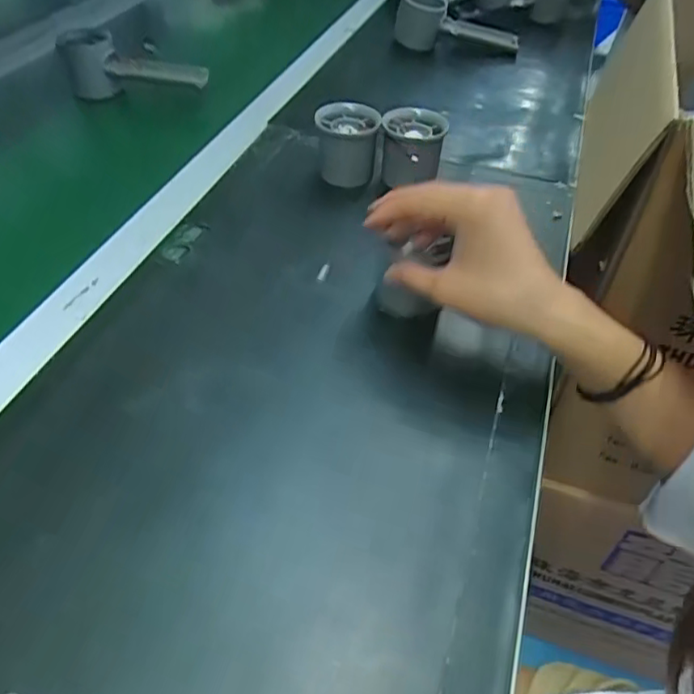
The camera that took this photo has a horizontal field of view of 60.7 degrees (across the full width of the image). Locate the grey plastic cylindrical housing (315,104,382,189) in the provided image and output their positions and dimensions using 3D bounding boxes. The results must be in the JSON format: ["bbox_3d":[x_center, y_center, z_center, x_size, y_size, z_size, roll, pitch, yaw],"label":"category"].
[{"bbox_3d":[0.000,-0.177,0.523,0.055,0.056,0.050,8,46,6],"label":"grey plastic cylindrical housing"}]

